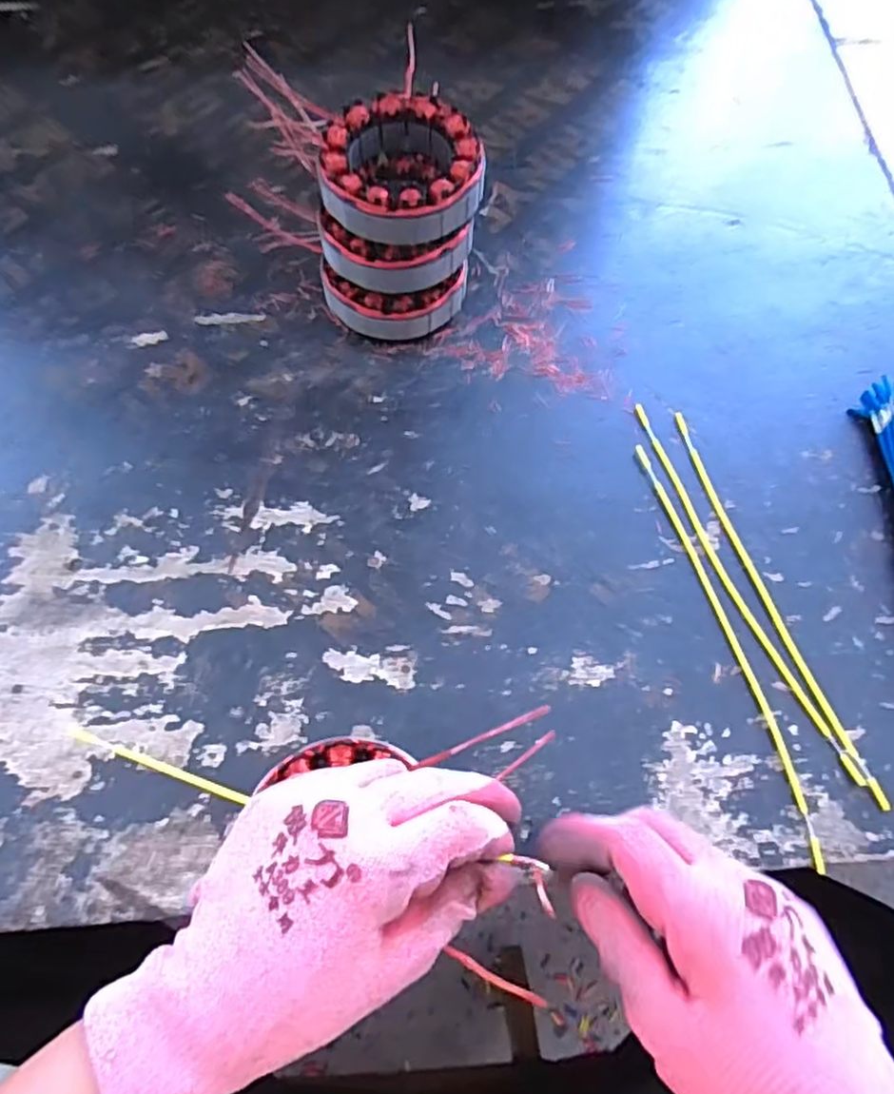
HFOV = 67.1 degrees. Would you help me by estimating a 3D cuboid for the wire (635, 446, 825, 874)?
[{"bbox_3d":[0.145,0.044,0.350,0.012,0.004,0.227,-12,68,-8],"label":"wire"}]

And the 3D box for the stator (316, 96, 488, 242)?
[{"bbox_3d":[-0.025,-0.205,0.366,0.084,0.025,0.086,-4,68,-4],"label":"stator"}]

